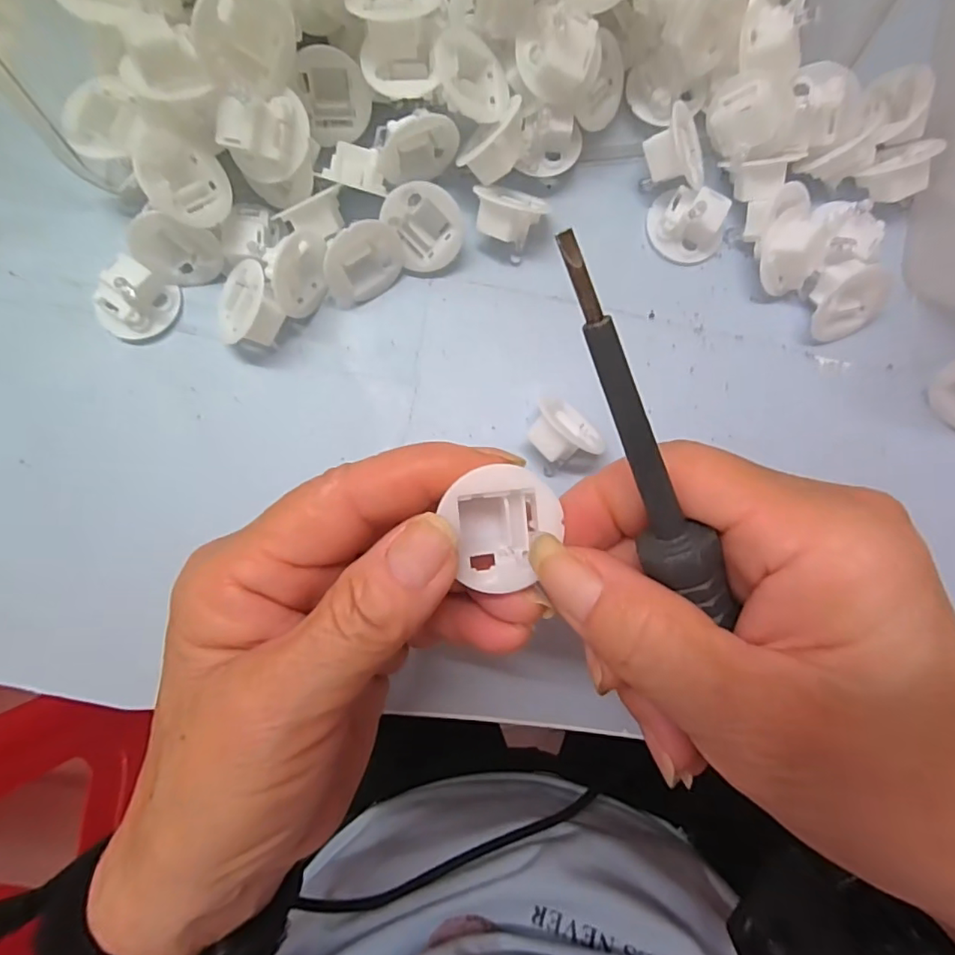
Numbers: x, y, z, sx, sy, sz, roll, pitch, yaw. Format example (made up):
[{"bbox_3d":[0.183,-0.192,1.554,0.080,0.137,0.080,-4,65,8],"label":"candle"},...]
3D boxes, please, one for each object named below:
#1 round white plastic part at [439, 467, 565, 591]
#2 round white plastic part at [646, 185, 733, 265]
[{"bbox_3d":[0.008,0.013,0.145,0.027,0.009,0.030,-11,85,0],"label":"round white plastic part"},{"bbox_3d":[0.087,-0.106,0.236,0.032,0.014,0.026,24,85,3],"label":"round white plastic part"}]

